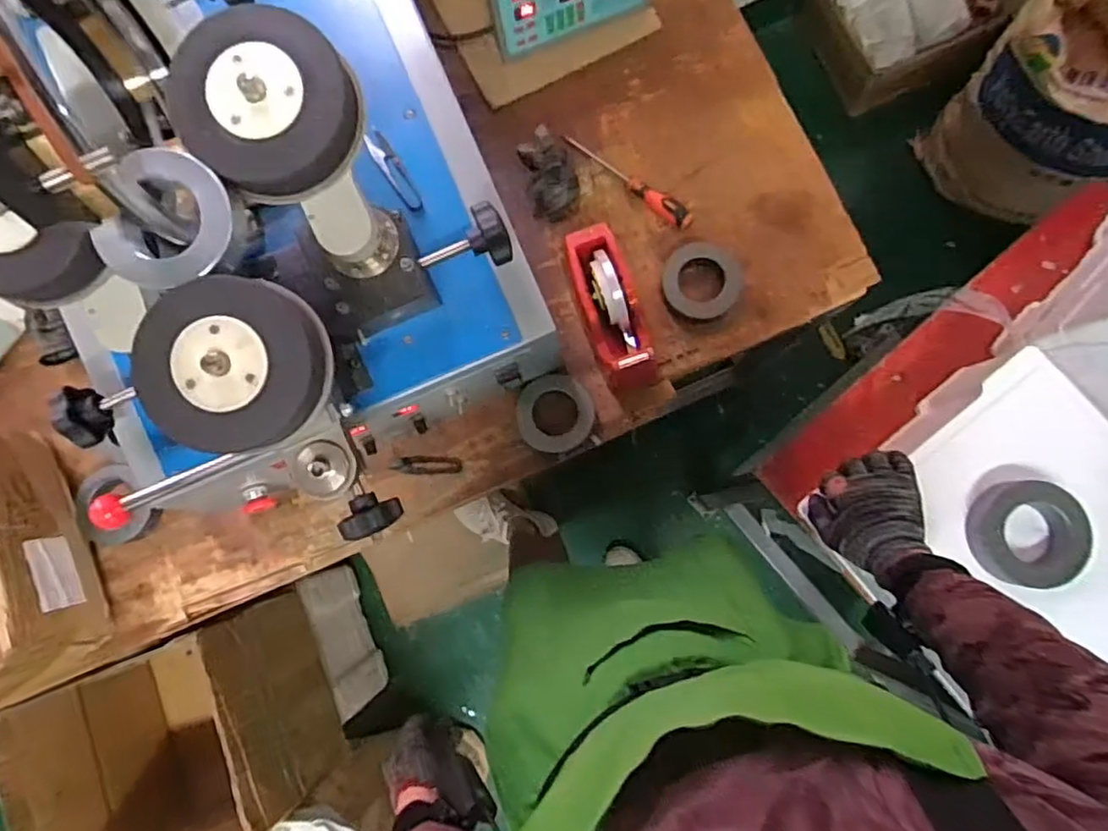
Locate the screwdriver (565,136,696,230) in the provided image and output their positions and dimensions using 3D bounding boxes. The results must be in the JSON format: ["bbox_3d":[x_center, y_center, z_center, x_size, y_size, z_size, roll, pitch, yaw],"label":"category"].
[{"bbox_3d":[0.105,-0.329,0.904,0.212,0.023,0.025,38,86,7],"label":"screwdriver"}]

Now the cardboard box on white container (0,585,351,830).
[{"bbox_3d":[-0.570,0.509,1.028,0.346,0.351,0.301,-23,82,0],"label":"cardboard box on white container"}]

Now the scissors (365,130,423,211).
[{"bbox_3d":[-0.174,-0.267,0.709,0.024,0.004,0.096,-34,91,-17],"label":"scissors"}]

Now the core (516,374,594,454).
[{"bbox_3d":[0.002,-0.001,0.869,0.100,0.034,0.102,0,83,3],"label":"core"}]

